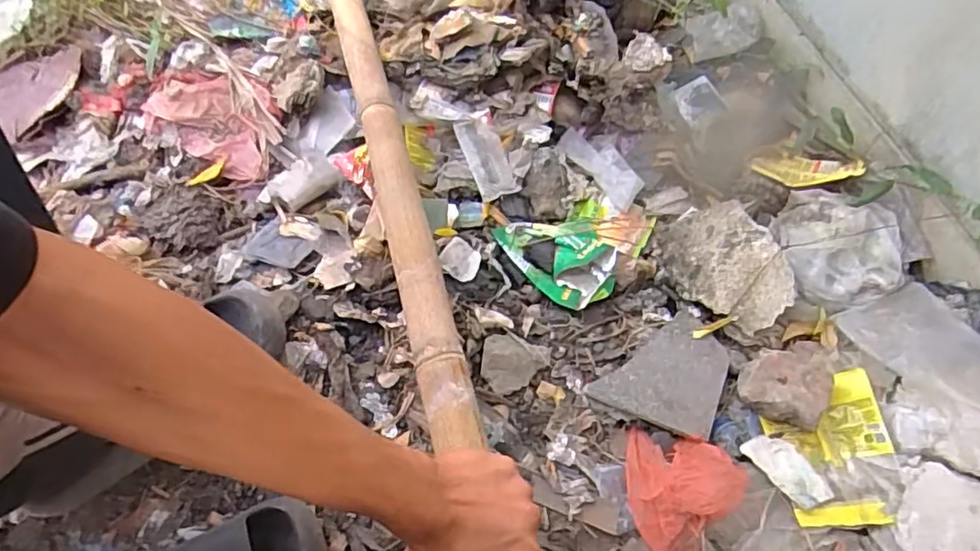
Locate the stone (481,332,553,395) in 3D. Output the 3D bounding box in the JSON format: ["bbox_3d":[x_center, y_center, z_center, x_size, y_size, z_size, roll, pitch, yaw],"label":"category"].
[{"bbox_3d":[0.022,0.092,0.654,0.074,0.026,0.062,-38,66,-17],"label":"stone"}]

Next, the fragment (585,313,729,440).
[{"bbox_3d":[0.195,0.097,0.650,0.121,0.016,0.138,24,65,14],"label":"fragment"}]

